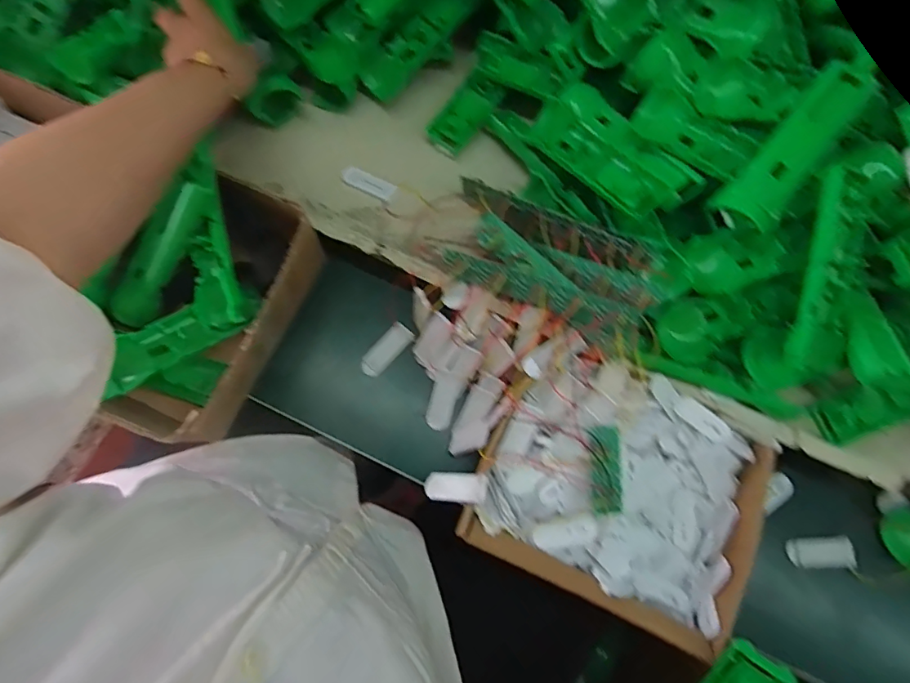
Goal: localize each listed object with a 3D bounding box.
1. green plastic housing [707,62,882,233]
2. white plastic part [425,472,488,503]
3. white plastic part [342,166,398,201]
[{"bbox_3d":[0.277,-0.157,0.399,0.044,0.018,0.143,41,93,9],"label":"green plastic housing"},{"bbox_3d":[0.001,0.119,0.404,0.056,0.005,0.022,-4,73,25],"label":"white plastic part"},{"bbox_3d":[-0.089,-0.164,0.515,0.054,0.004,0.018,21,101,-16],"label":"white plastic part"}]

